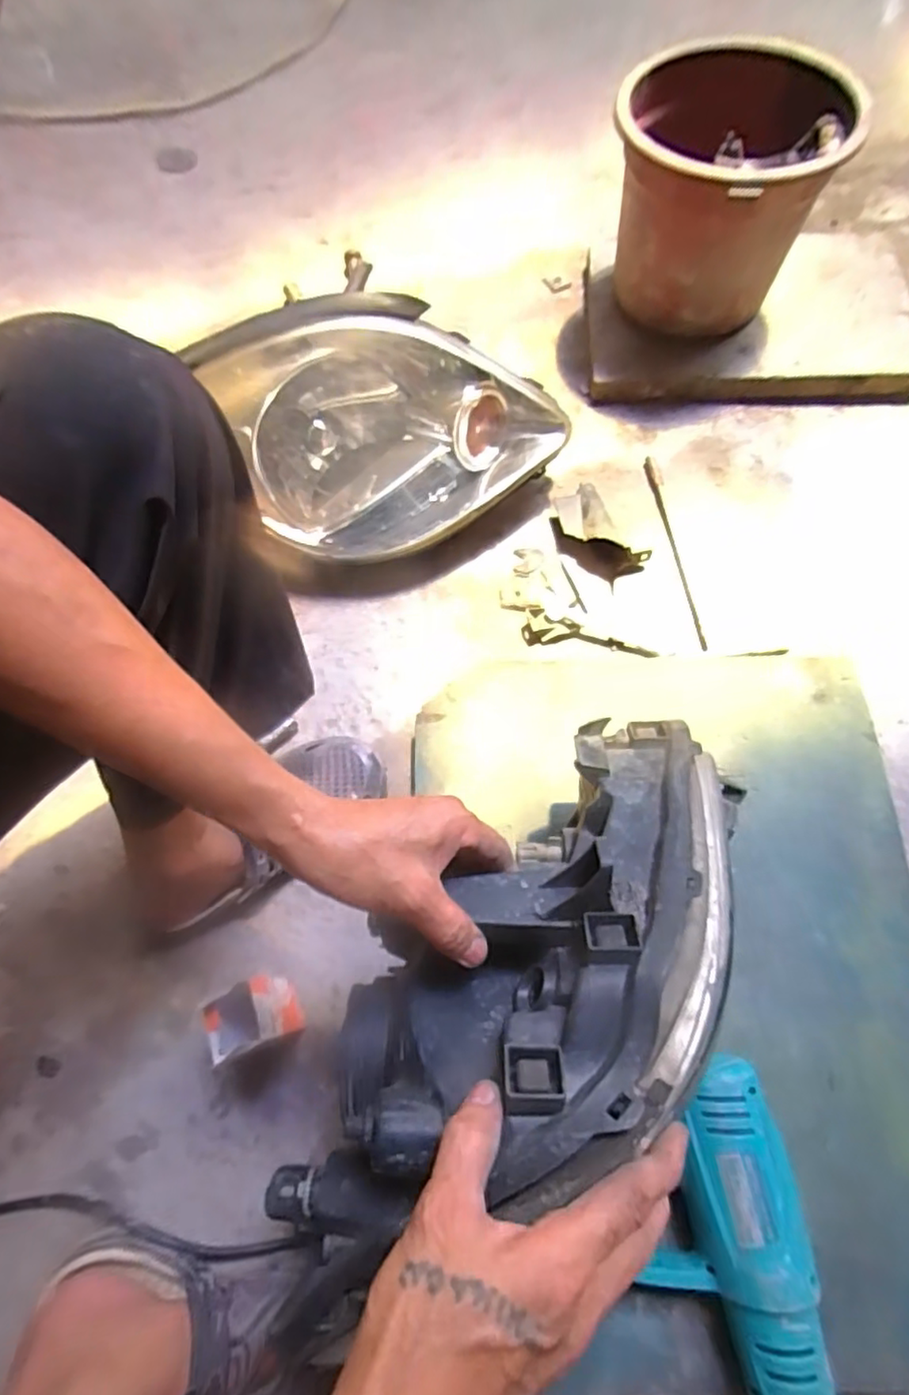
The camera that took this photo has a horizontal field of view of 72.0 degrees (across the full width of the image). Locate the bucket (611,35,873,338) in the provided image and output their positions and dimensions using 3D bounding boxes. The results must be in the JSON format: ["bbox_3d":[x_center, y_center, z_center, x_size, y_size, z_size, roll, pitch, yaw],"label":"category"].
[{"bbox_3d":[0.334,-0.639,0.809,0.257,0.204,0.293,8,68,4],"label":"bucket"}]

